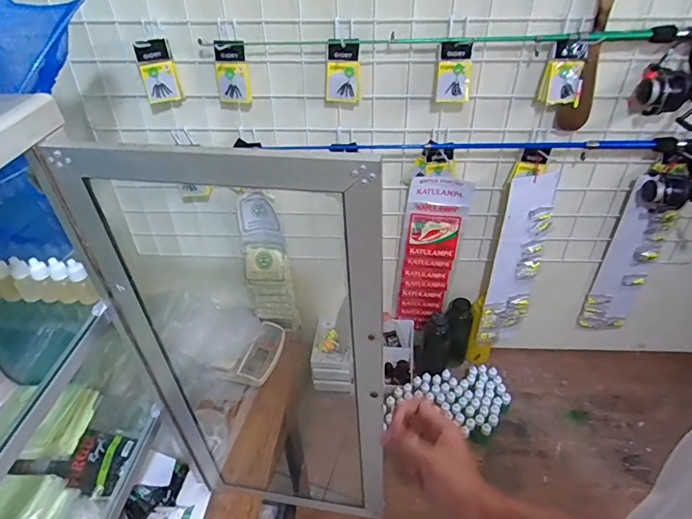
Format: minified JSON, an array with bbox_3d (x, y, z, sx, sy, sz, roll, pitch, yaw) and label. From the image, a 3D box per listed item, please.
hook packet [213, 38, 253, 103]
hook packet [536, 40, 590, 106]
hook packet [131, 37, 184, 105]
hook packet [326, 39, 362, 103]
[{"bbox_3d":[-0.186,-0.306,0.761,0.051,0.094,0.018,-7,39,-7],"label":"hook packet"},{"bbox_3d":[0.343,-0.291,0.730,0.060,0.116,0.022,13,63,16],"label":"hook packet"},{"bbox_3d":[-0.305,-0.306,0.760,0.056,0.094,0.030,-13,40,-15],"label":"hook packet"},{"bbox_3d":[-0.004,-0.303,0.756,0.056,0.094,0.023,0,38,1],"label":"hook packet"}]

